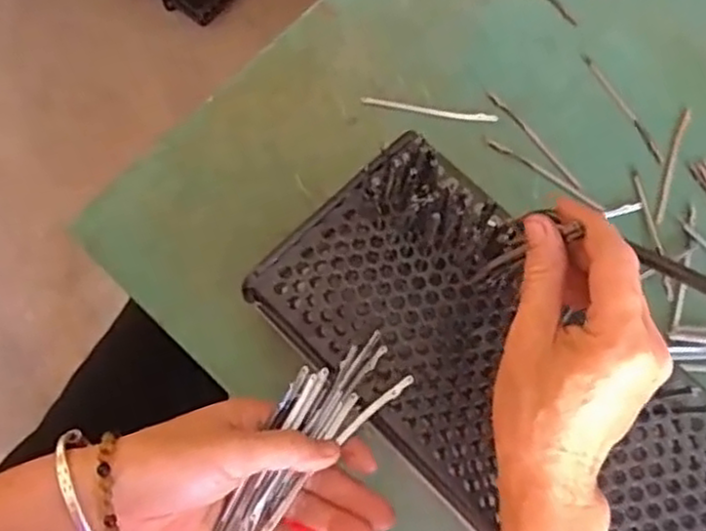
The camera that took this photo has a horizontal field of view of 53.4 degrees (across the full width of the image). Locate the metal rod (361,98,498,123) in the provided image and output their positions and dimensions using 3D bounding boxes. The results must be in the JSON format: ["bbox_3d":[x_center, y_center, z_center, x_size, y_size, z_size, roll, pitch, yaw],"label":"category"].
[{"bbox_3d":[0.058,-0.119,0.536,0.103,0.004,0.008,8,74,3],"label":"metal rod"}]

